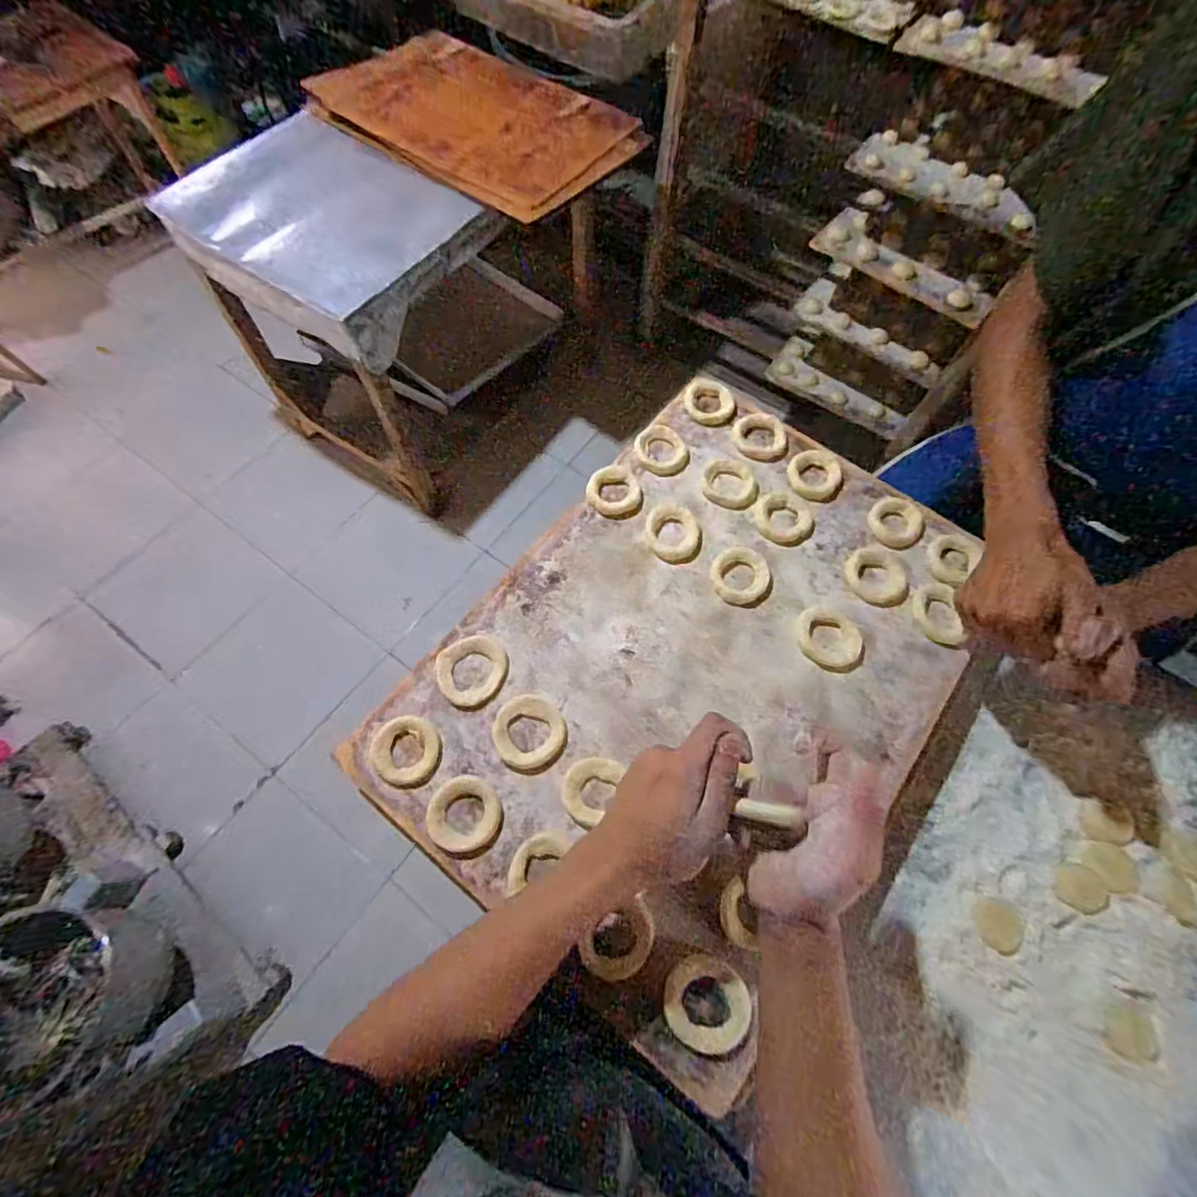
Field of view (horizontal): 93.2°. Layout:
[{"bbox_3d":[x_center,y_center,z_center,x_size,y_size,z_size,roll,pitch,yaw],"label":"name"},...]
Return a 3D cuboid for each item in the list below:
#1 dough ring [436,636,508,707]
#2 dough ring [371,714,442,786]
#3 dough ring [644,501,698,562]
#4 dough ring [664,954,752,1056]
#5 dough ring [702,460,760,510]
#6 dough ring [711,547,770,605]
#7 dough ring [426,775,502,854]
[{"bbox_3d":[-0.120,0.067,0.542,0.066,0.007,0.065,1,66,-1],"label":"dough ring"},{"bbox_3d":[-0.173,0.136,0.512,0.062,0.009,0.057,1,66,-1],"label":"dough ring"},{"bbox_3d":[0.081,-0.073,0.611,0.055,0.009,0.065,-18,67,-9],"label":"dough ring"},{"bbox_3d":[0.085,0.316,0.441,0.064,0.008,0.062,1,66,-1],"label":"dough ring"},{"bbox_3d":[0.151,-0.132,0.649,0.062,0.008,0.067,5,66,1],"label":"dough ring"},{"bbox_3d":[0.147,-0.024,0.591,0.060,0.010,0.059,1,66,-1],"label":"dough ring"},{"bbox_3d":[-0.115,0.184,0.485,0.060,0.012,0.060,1,66,-1],"label":"dough ring"}]

